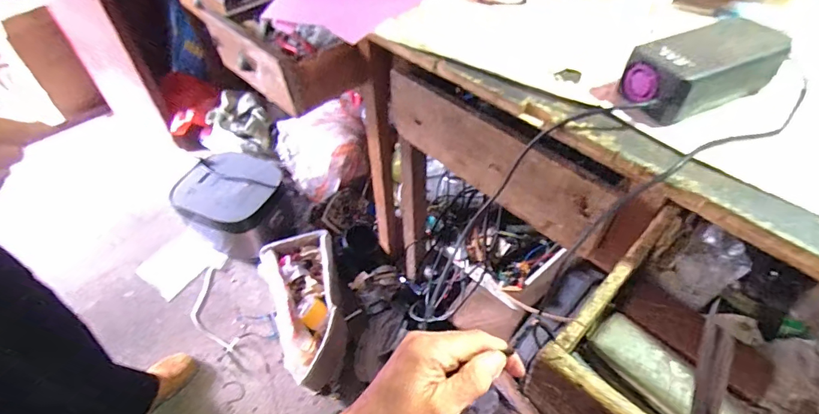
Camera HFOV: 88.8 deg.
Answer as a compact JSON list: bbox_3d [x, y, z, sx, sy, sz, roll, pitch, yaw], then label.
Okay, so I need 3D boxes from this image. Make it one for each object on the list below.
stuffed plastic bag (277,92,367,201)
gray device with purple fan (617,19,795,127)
[{"bbox_3d":[-0.260,-0.200,1.353,0.294,0.187,0.219,-26,55,-19],"label":"stuffed plastic bag"},{"bbox_3d":[0.328,-0.153,0.465,0.166,0.059,0.075,-18,53,-14],"label":"gray device with purple fan"}]

